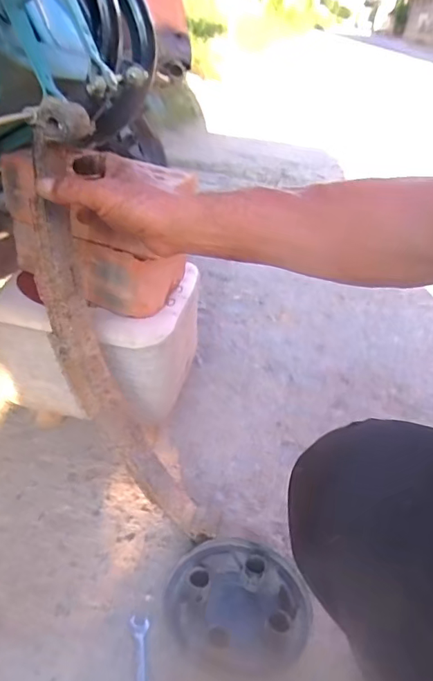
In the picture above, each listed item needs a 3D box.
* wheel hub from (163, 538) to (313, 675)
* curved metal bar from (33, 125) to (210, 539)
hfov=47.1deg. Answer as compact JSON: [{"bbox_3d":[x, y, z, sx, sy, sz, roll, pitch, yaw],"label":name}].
[{"bbox_3d":[0.025,0.298,0.571,0.156,0.048,0.149,5,33,-3],"label":"wheel hub"},{"bbox_3d":[-0.119,0.028,0.569,0.086,0.489,0.066,-3,26,29],"label":"curved metal bar"}]

